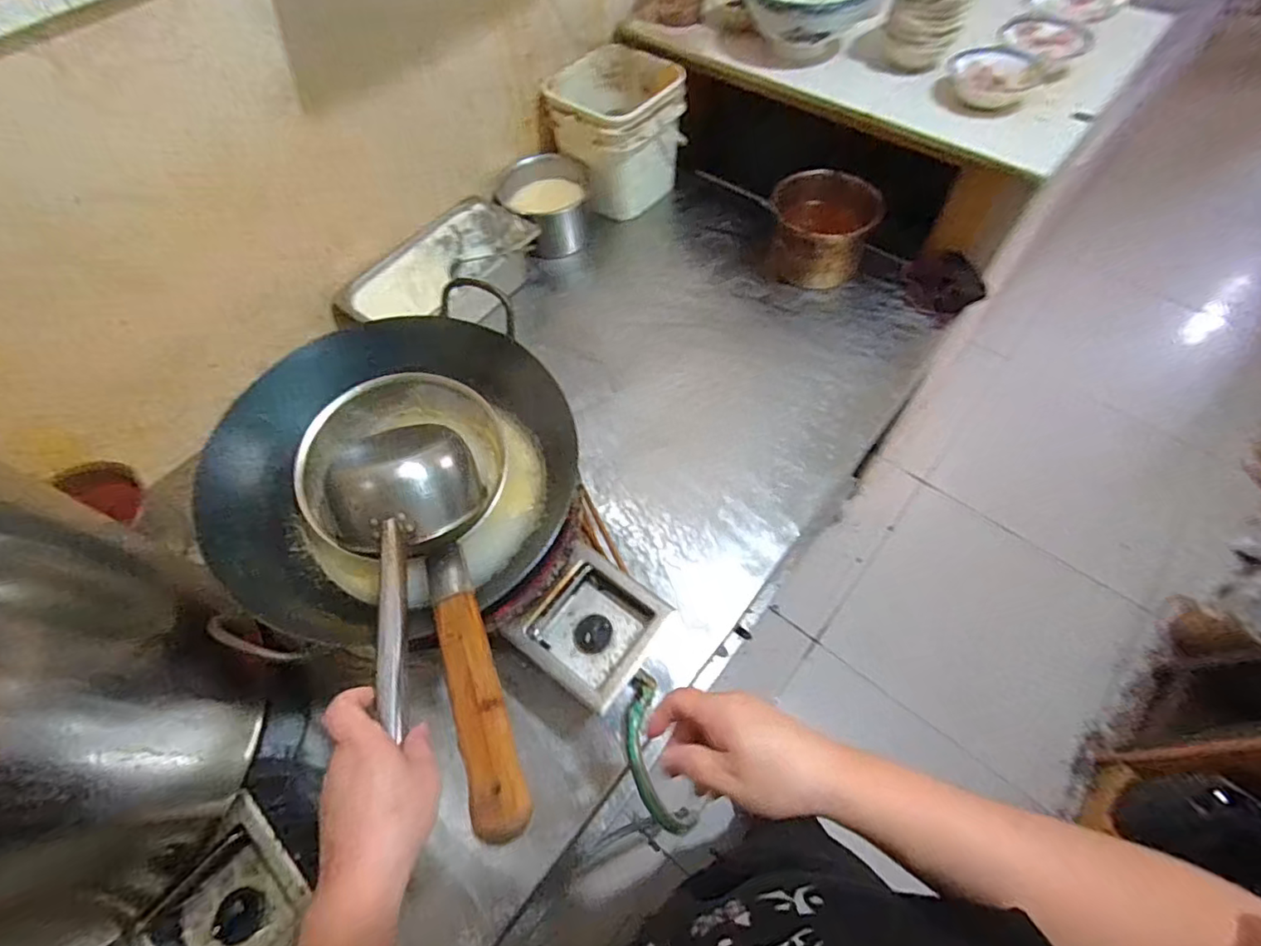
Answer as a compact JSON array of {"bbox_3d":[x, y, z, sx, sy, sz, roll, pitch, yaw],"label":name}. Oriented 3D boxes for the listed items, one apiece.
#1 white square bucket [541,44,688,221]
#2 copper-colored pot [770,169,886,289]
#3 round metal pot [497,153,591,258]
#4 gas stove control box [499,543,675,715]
[{"bbox_3d":[-0.032,-0.641,1.102,0.213,0.203,0.217,-37,65,-17],"label":"white square bucket"},{"bbox_3d":[0.326,-0.418,0.991,0.172,0.130,0.143,15,62,11],"label":"copper-colored pot"},{"bbox_3d":[-0.156,-0.499,1.086,0.169,0.120,0.139,-11,60,-4],"label":"round metal pot"},{"bbox_3d":[-0.043,0.168,0.632,0.138,0.043,0.132,33,67,19],"label":"gas stove control box"}]

